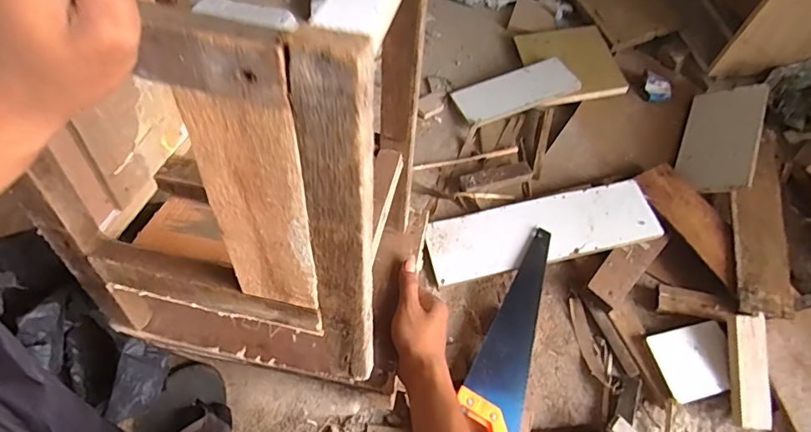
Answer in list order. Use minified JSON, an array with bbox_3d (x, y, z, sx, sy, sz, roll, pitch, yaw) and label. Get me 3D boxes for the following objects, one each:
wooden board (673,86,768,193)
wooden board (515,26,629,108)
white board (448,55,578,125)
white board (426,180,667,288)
[{"bbox_3d":[0.633,-0.161,0.944,0.014,0.137,0.273,40,64,-29],"label":"wooden board"},{"bbox_3d":[0.374,-0.348,1.073,0.197,0.020,0.247,-7,57,5],"label":"wooden board"},{"bbox_3d":[0.233,-0.272,1.015,0.250,0.016,0.117,-24,57,-5],"label":"white board"},{"bbox_3d":[0.240,0.023,0.835,0.399,0.011,0.127,-13,62,-4],"label":"white board"}]

